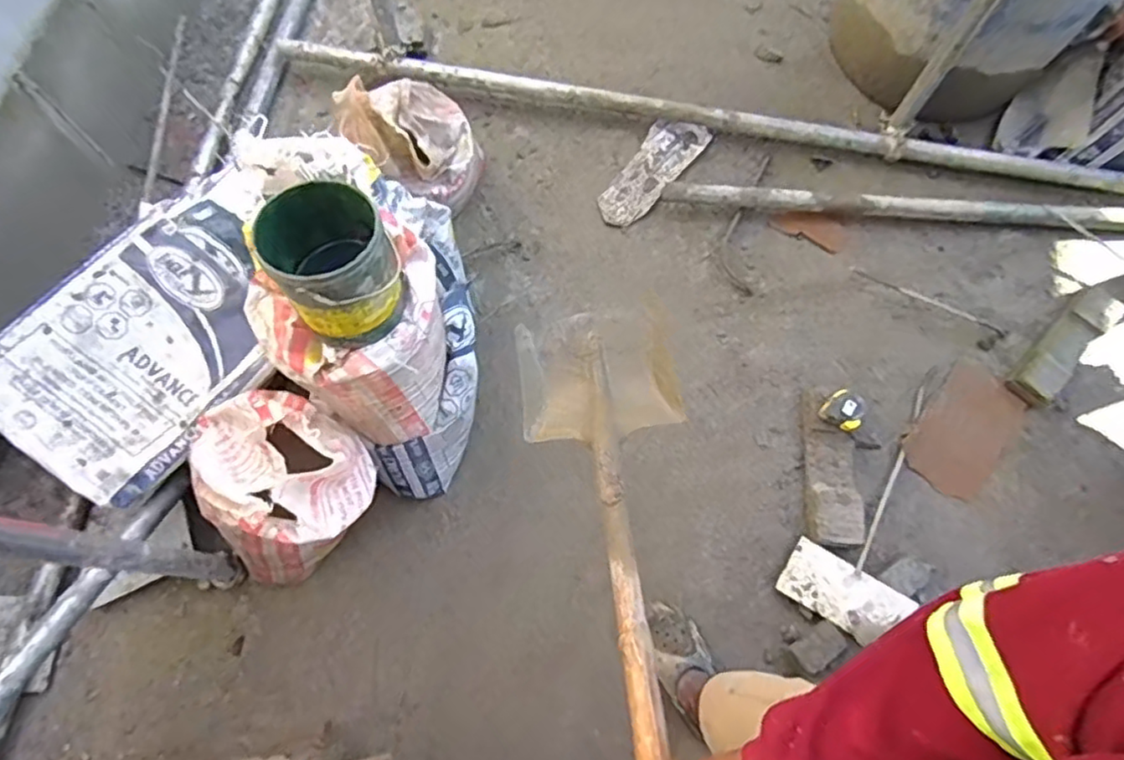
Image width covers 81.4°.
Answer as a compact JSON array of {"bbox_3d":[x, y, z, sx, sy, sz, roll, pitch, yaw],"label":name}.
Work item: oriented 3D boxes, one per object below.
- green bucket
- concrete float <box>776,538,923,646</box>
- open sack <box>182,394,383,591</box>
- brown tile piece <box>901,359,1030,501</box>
[{"bbox_3d":[-0.333,-0.168,0.968,0.172,0.190,0.175,0,71,-1],"label":"green bucket"},{"bbox_3d":[0.577,0.441,1.342,0.235,0.012,0.123,31,78,19],"label":"concrete float"},{"bbox_3d":[-0.511,0.199,1.201,0.312,0.358,0.311,-6,71,-3],"label":"open sack"},{"bbox_3d":[0.925,0.113,1.499,0.186,0.018,0.310,39,77,12],"label":"brown tile piece"}]

